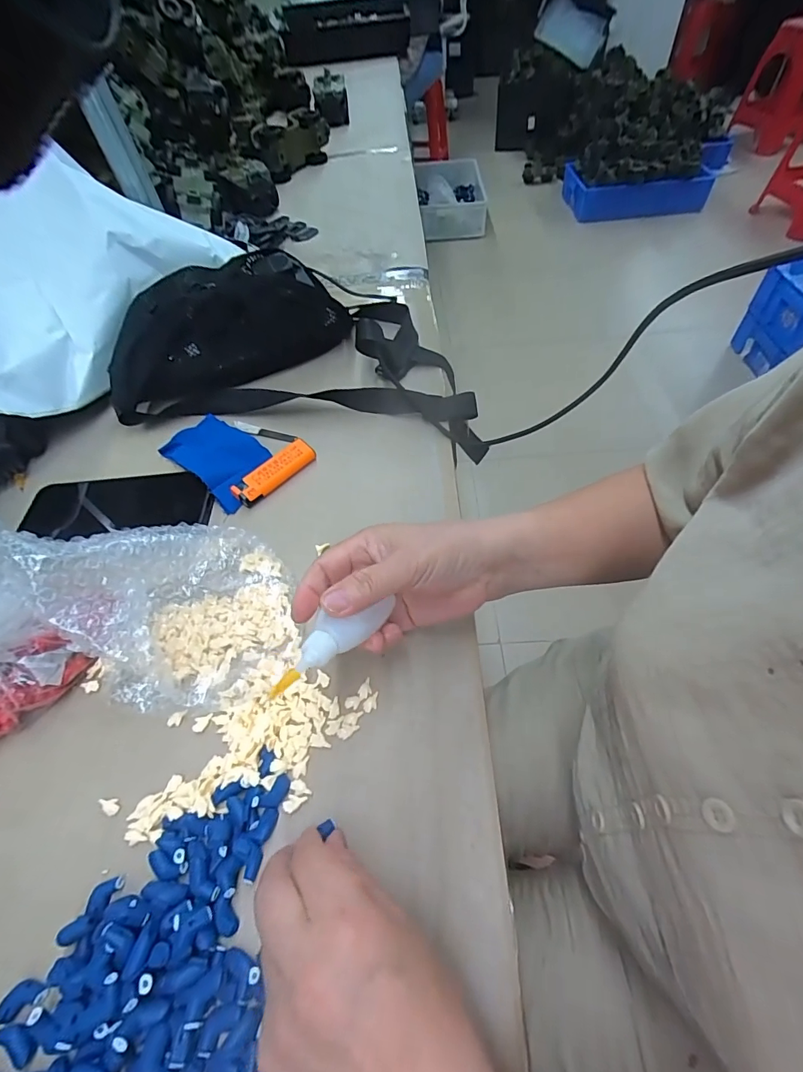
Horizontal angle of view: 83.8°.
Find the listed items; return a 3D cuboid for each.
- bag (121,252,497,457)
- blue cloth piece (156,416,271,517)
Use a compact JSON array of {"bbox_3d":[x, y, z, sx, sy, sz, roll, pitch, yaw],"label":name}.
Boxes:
[{"bbox_3d":[-0.107,-0.217,0.477,0.376,0.086,0.213,3,55,6],"label":"bag"},{"bbox_3d":[-0.172,-0.079,0.425,0.125,0.016,0.068,37,65,26],"label":"blue cloth piece"}]

